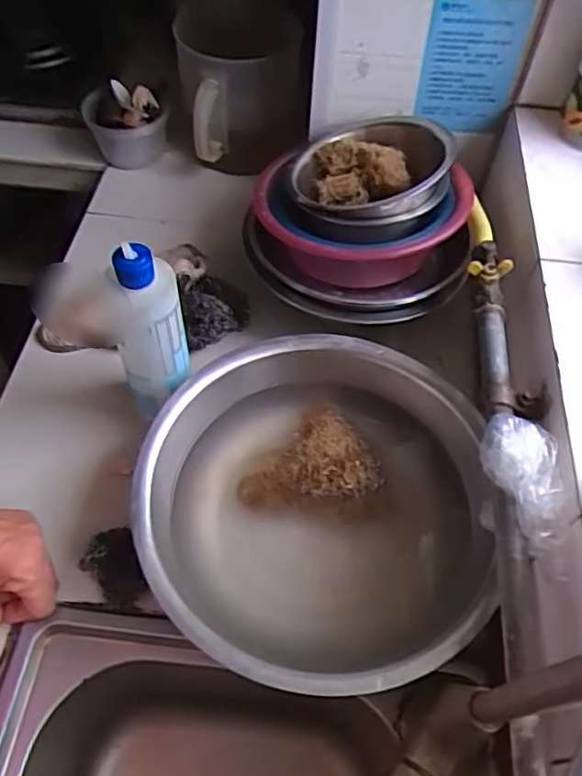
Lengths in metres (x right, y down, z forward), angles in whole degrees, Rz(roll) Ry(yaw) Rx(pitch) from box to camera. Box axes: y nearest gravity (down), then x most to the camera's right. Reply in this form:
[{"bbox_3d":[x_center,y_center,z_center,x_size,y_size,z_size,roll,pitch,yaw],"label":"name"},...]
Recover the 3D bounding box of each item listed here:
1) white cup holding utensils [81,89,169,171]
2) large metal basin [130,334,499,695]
[{"bbox_3d":[-0.236,-0.371,0.890,0.103,0.078,0.092,-16,58,-13],"label":"white cup holding utensils"},{"bbox_3d":[0.016,0.101,0.564,0.277,0.091,0.311,20,57,10],"label":"large metal basin"}]

